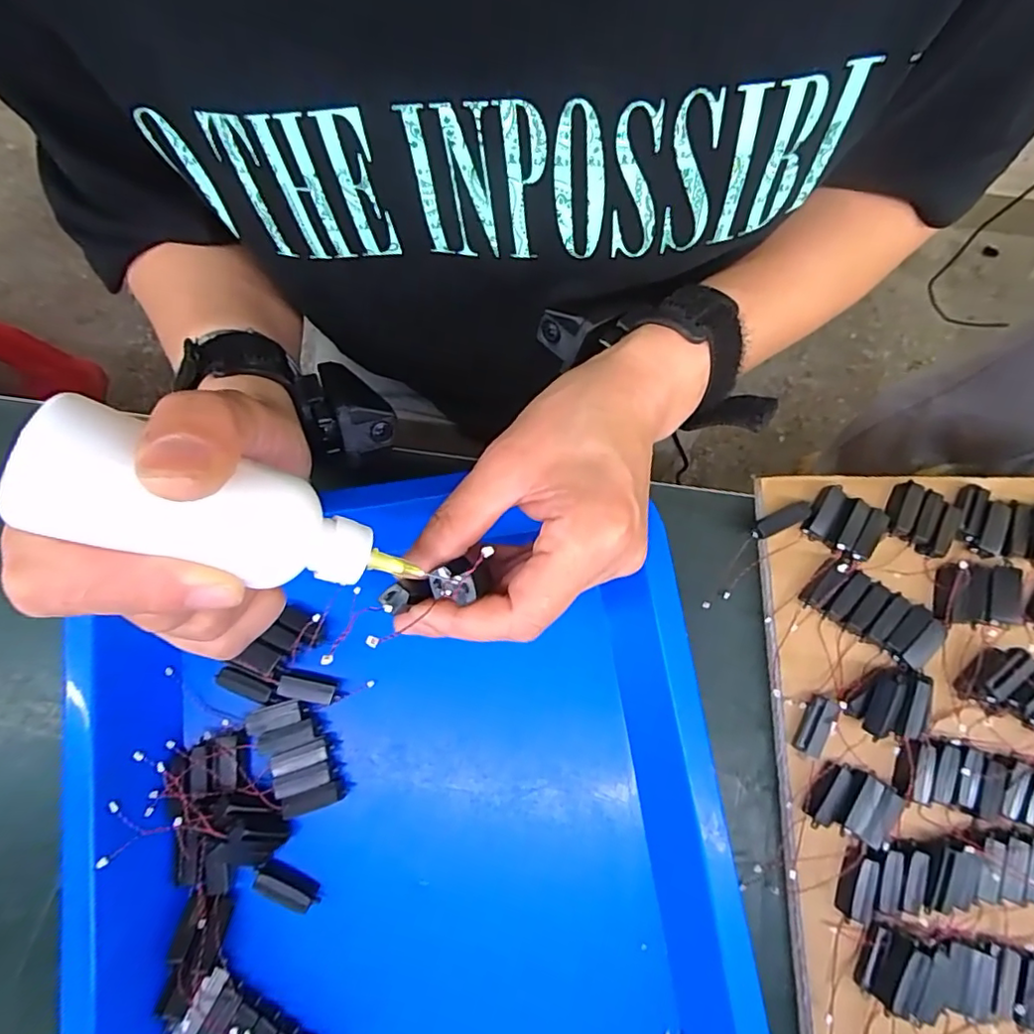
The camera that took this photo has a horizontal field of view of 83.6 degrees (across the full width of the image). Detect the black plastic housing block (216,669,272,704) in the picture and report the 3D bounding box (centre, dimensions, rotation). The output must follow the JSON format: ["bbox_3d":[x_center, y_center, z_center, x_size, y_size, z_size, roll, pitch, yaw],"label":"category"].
[{"bbox_3d":[-0.133,0.082,0.283,0.027,0.009,0.010,20,77,3],"label":"black plastic housing block"}]

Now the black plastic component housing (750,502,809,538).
[{"bbox_3d":[0.136,0.002,0.299,0.030,0.005,0.009,-29,78,11],"label":"black plastic component housing"}]

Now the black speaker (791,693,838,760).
[{"bbox_3d":[0.144,0.100,0.278,0.011,0.009,0.029,23,77,4],"label":"black speaker"}]

